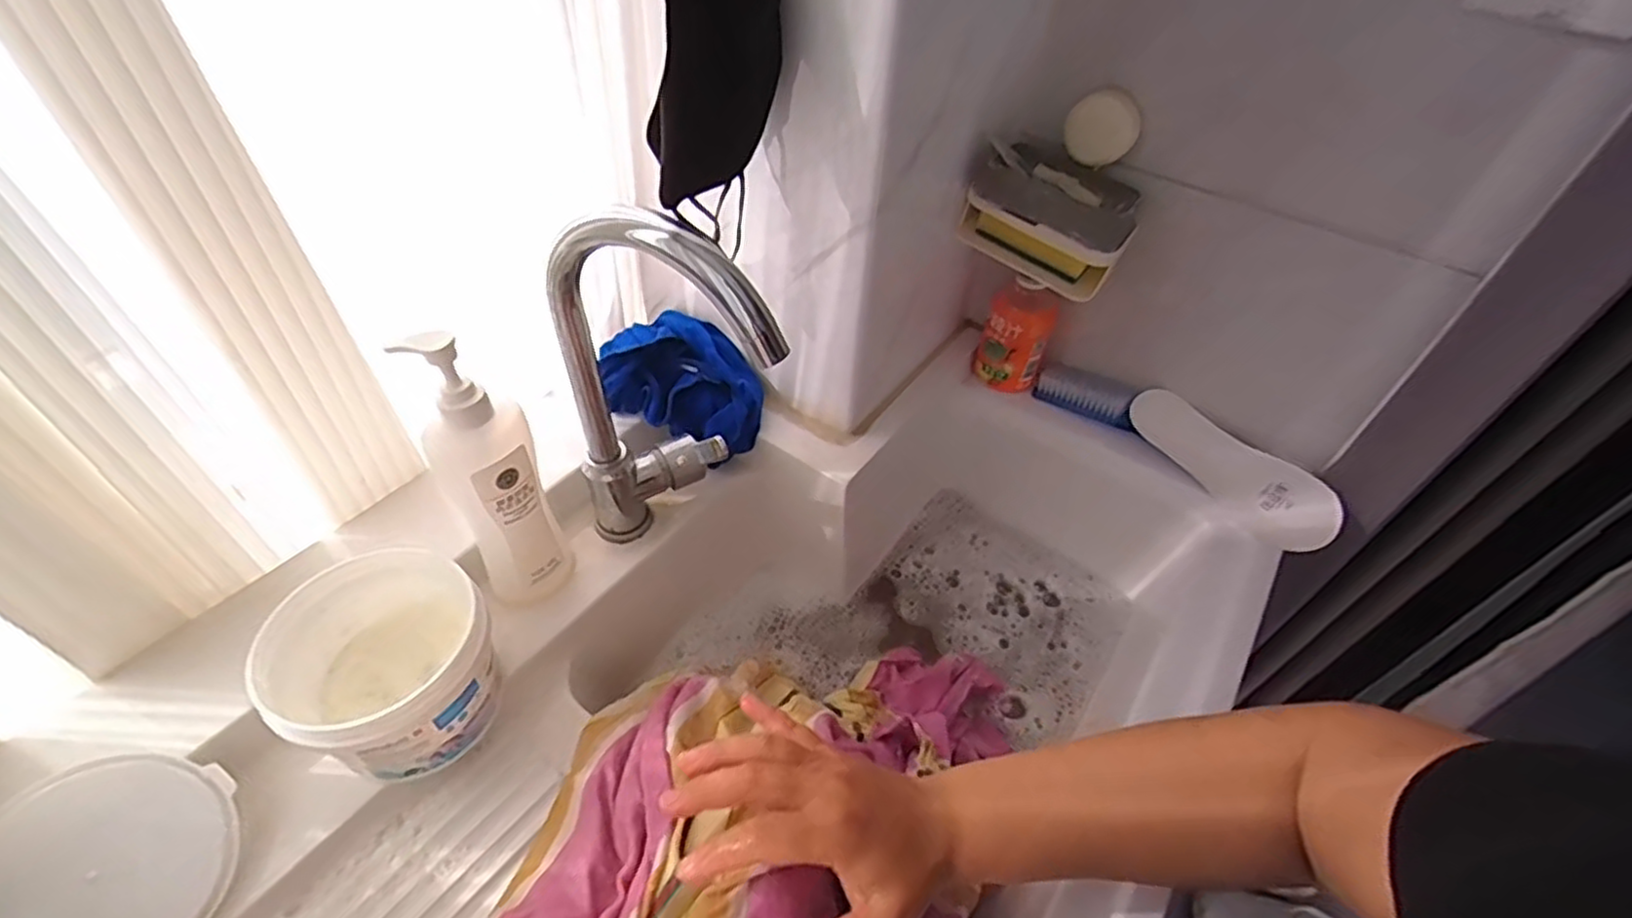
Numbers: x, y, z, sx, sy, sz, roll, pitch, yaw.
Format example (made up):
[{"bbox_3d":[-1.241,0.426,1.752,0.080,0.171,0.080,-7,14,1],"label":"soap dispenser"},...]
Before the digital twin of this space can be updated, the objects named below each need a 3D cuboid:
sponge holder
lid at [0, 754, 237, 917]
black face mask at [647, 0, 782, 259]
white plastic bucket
[{"bbox_3d":[0.203,-0.205,0.607,0.136,0.087,0.086,33,53,24],"label":"sponge holder"},{"bbox_3d":[-0.402,0.231,0.394,0.121,0.010,0.119,14,57,-22],"label":"lid"},{"bbox_3d":[-0.055,-0.274,0.410,0.073,0.291,0.012,0,31,-15],"label":"black face mask"},{"bbox_3d":[-0.275,0.138,0.461,0.116,0.094,0.115,2,47,-3],"label":"white plastic bucket"}]

